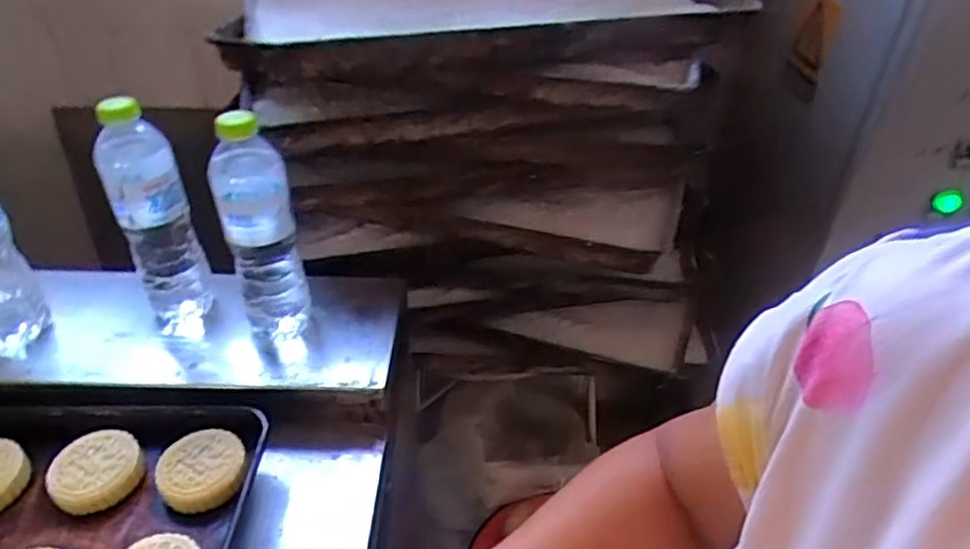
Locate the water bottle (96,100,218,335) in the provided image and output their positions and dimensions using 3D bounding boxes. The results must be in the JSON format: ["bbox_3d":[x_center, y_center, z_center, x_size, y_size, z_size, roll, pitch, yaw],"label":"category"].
[{"bbox_3d":[-0.315,-0.049,0.633,0.065,0.232,0.069,-22,44,-25],"label":"water bottle"}]

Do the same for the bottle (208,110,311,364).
[{"bbox_3d":[-0.201,-0.023,0.603,0.065,0.233,0.056,-12,40,-14],"label":"bottle"}]

